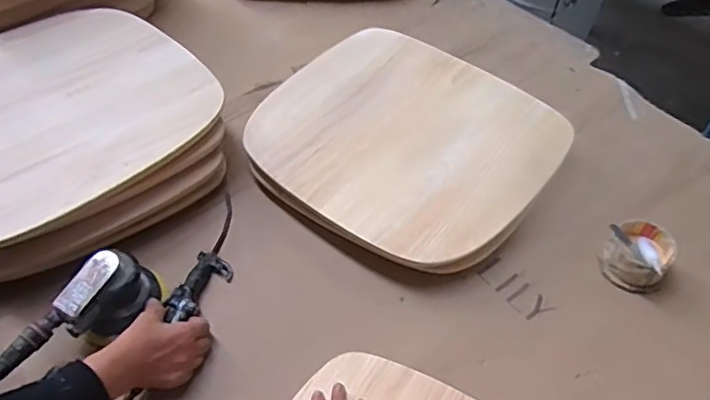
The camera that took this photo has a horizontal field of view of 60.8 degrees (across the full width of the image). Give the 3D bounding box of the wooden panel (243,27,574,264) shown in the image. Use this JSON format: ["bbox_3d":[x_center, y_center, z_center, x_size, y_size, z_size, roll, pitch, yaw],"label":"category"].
[{"bbox_3d":[0.081,-0.110,0.945,0.436,0.029,0.412,31,55,22],"label":"wooden panel"}]

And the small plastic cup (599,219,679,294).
[{"bbox_3d":[0.388,0.074,0.829,0.084,0.051,0.091,0,49,0],"label":"small plastic cup"}]

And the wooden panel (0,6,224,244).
[{"bbox_3d":[-0.462,-0.151,0.916,0.405,0.033,0.466,-37,59,-28],"label":"wooden panel"}]

